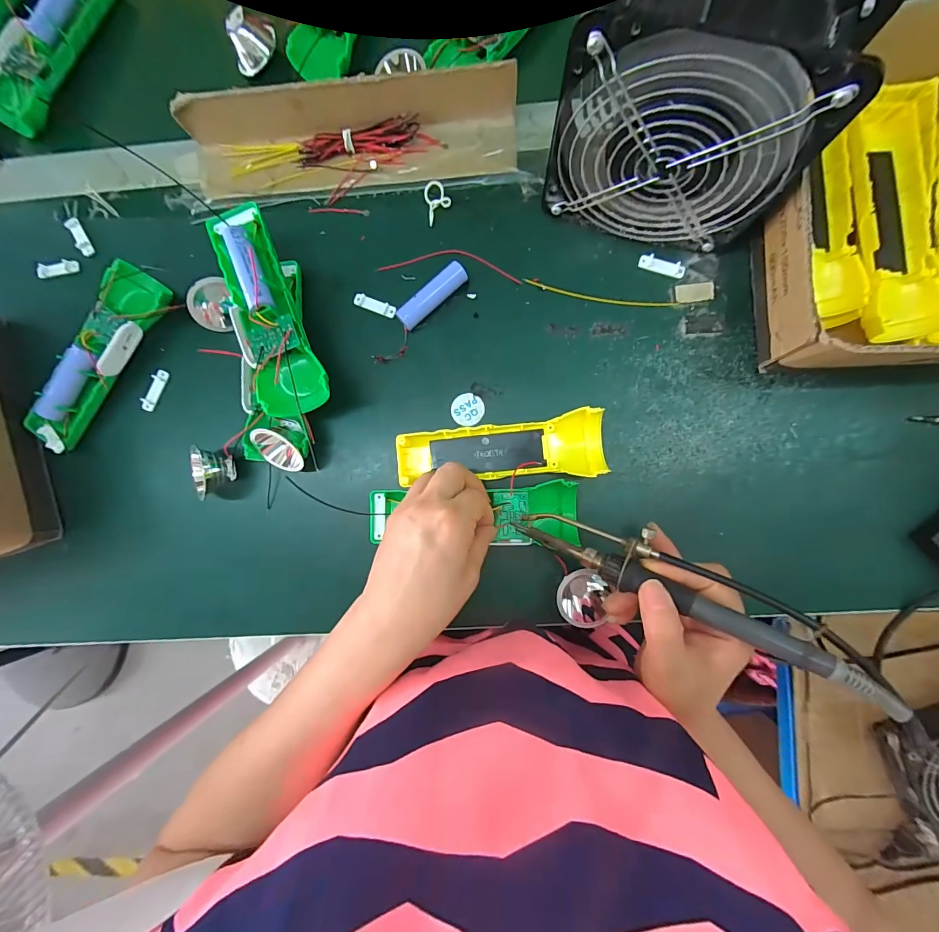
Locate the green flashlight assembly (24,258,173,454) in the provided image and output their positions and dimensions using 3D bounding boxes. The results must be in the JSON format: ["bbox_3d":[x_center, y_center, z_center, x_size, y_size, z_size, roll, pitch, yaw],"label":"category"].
[{"bbox_3d":[-0.319,-0.091,0.347,0.052,0.034,0.165,32,91,4],"label":"green flashlight assembly"}]

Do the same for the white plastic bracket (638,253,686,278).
[{"bbox_3d":[0.161,-0.166,0.333,0.039,0.005,0.012,18,90,4],"label":"white plastic bracket"}]

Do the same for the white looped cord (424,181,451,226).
[{"bbox_3d":[-0.027,-0.228,0.345,0.021,0.004,0.038,-10,88,4],"label":"white looped cord"}]

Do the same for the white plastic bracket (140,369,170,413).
[{"bbox_3d":[-0.281,-0.067,0.359,0.009,0.008,0.038,23,91,4],"label":"white plastic bracket"}]

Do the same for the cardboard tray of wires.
[{"bbox_3d":[-0.101,-0.275,0.335,0.283,0.040,0.072,-6,88,4],"label":"cardboard tray of wires"}]

